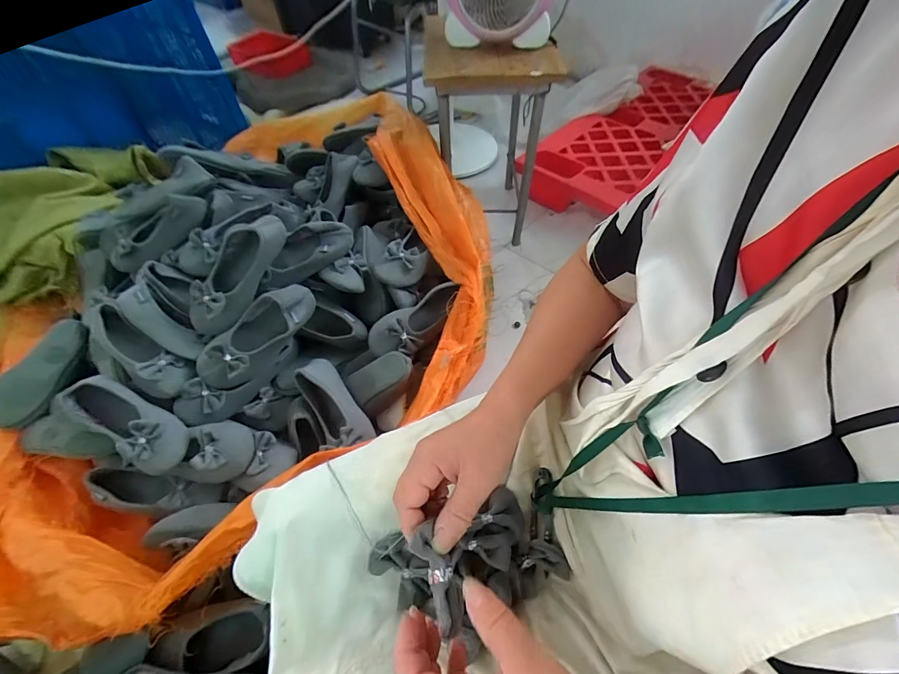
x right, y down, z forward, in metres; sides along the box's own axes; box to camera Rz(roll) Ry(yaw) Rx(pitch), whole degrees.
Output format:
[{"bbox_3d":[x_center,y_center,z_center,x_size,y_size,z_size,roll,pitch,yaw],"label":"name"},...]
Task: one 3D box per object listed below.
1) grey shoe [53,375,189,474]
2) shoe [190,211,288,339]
[{"bbox_3d":[-0.567,0.148,0.677,0.229,0.070,0.098,20,58,15],"label":"grey shoe"},{"bbox_3d":[-0.398,-0.120,0.723,0.096,0.073,0.249,25,80,17],"label":"shoe"}]

